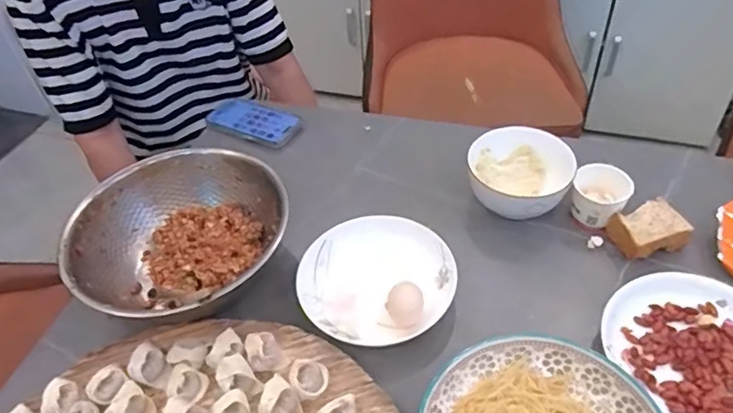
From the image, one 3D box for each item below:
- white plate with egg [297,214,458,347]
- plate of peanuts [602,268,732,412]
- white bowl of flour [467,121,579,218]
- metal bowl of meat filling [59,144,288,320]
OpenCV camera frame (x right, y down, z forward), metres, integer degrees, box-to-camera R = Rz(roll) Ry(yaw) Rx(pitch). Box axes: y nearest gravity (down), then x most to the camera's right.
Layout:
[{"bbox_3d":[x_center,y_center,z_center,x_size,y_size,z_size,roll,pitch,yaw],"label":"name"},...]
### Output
[{"bbox_3d":[0.012,0.076,0.635,0.168,0.033,0.165,-3,45,3],"label":"white plate with egg"},{"bbox_3d":[0.332,0.142,0.553,0.160,0.028,0.172,-3,45,3],"label":"plate of peanuts"},{"bbox_3d":[0.196,-0.041,0.722,0.126,0.067,0.129,-3,45,3],"label":"white bowl of flour"},{"bbox_3d":[-0.210,0.039,0.668,0.233,0.103,0.228,-3,45,3],"label":"metal bowl of meat filling"}]

